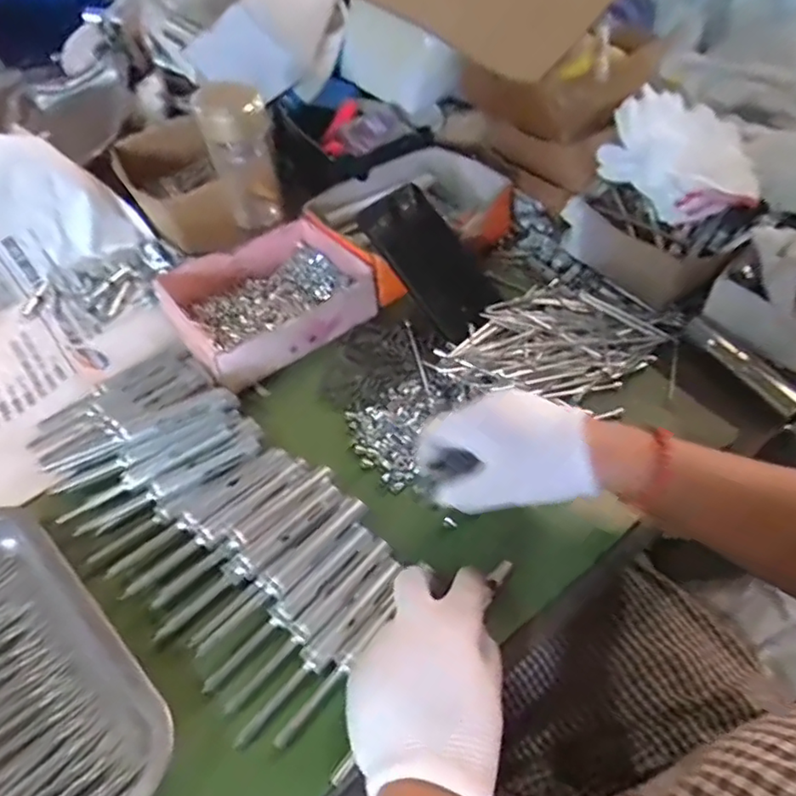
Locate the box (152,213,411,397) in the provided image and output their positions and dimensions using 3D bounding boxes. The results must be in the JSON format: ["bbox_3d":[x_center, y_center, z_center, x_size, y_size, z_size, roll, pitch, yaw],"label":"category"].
[{"bbox_3d":[-0.122,-0.103,0.598,0.196,0.049,0.146,-32,55,-20],"label":"box"}]

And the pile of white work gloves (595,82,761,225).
[{"bbox_3d":[0.297,-0.241,0.597,0.135,0.066,0.162,-26,54,-16],"label":"pile of white work gloves"}]

